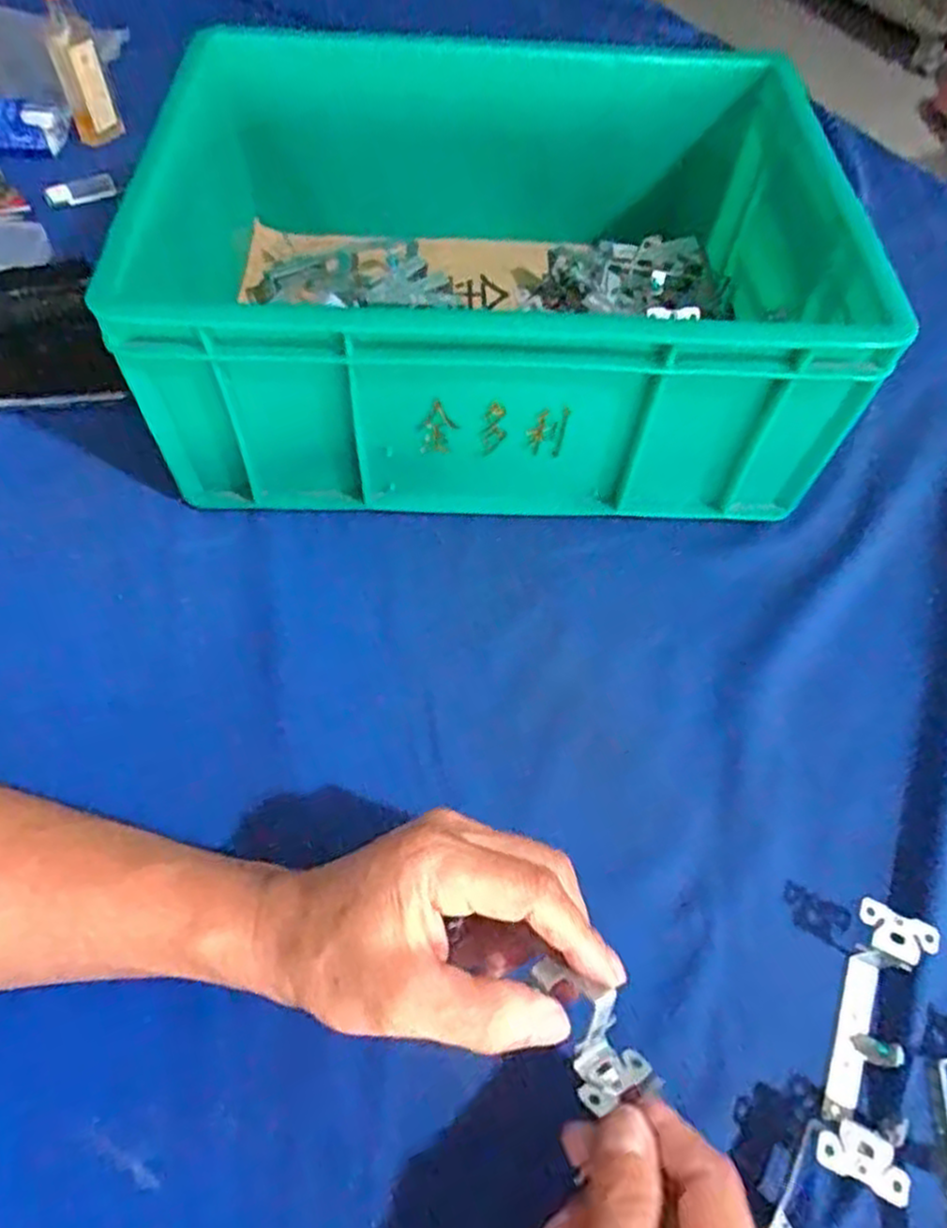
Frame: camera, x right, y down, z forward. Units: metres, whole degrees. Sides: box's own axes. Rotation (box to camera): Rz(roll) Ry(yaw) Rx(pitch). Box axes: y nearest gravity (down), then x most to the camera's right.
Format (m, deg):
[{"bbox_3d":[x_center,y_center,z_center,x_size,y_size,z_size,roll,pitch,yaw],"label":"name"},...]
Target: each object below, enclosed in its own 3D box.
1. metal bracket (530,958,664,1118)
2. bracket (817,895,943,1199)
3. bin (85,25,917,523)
[{"bbox_3d":[0.042,0.155,0.268,0.029,0.017,0.060,-32,82,-18],"label":"metal bracket"},{"bbox_3d":[0.167,0.179,0.310,0.031,0.028,0.104,24,60,11],"label":"bracket"},{"bbox_3d":[0.011,-0.224,0.491,0.396,0.159,0.307,-2,59,-2],"label":"bin"}]

